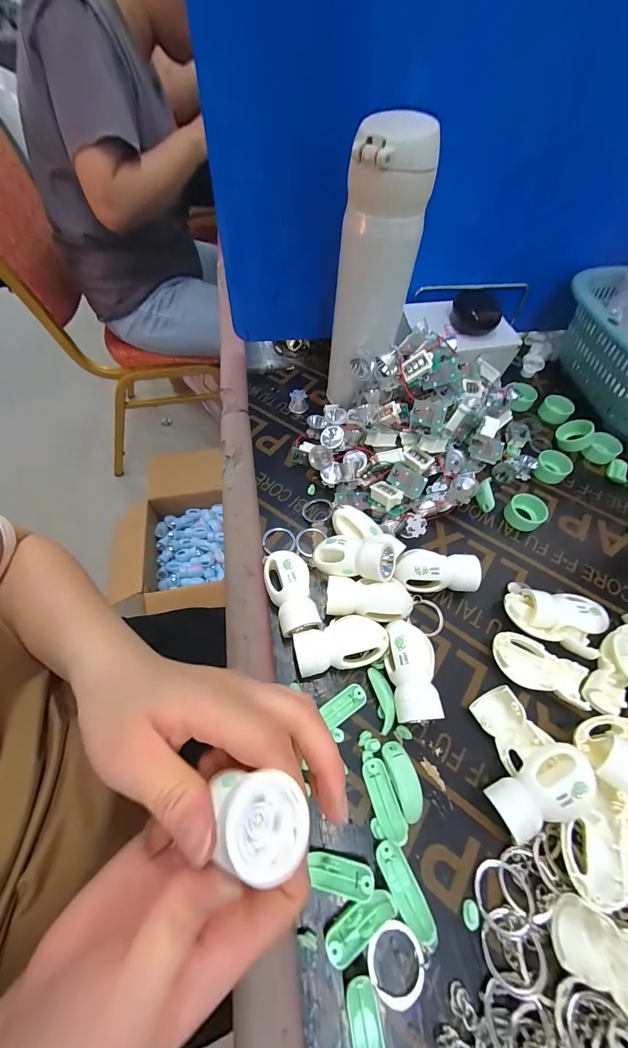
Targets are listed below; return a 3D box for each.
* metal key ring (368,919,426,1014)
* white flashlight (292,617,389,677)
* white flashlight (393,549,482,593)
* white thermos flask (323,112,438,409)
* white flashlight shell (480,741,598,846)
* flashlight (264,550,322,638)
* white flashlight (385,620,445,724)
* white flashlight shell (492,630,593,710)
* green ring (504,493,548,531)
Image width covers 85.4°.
[{"bbox_3d":[0.043,0.228,0.176,0.029,0.005,0.031,1,59,-2],"label":"metal key ring"},{"bbox_3d":[0.020,0.088,0.248,0.064,0.022,0.033,-8,59,-7],"label":"white flashlight"},{"bbox_3d":[0.100,0.042,0.282,0.067,0.034,0.028,5,59,0],"label":"white flashlight"},{"bbox_3d":[0.053,-0.206,0.317,0.063,0.219,0.057,-26,63,-17],"label":"white thermos flask"},{"bbox_3d":[0.140,0.163,0.207,0.062,0.023,0.032,-23,62,-15],"label":"white flashlight shell"},{"bbox_3d":[-0.017,0.054,0.266,0.034,0.028,0.063,-18,61,-13],"label":"flashlight"},{"bbox_3d":[0.069,0.104,0.243,0.033,0.031,0.064,0,59,-3],"label":"white flashlight"},{"bbox_3d":[0.164,0.105,0.250,0.063,0.013,0.034,21,60,10],"label":"white flashlight shell"},{"bbox_3d":[0.202,-0.010,0.326,0.035,0.015,0.033,1,59,-2],"label":"green ring"}]

